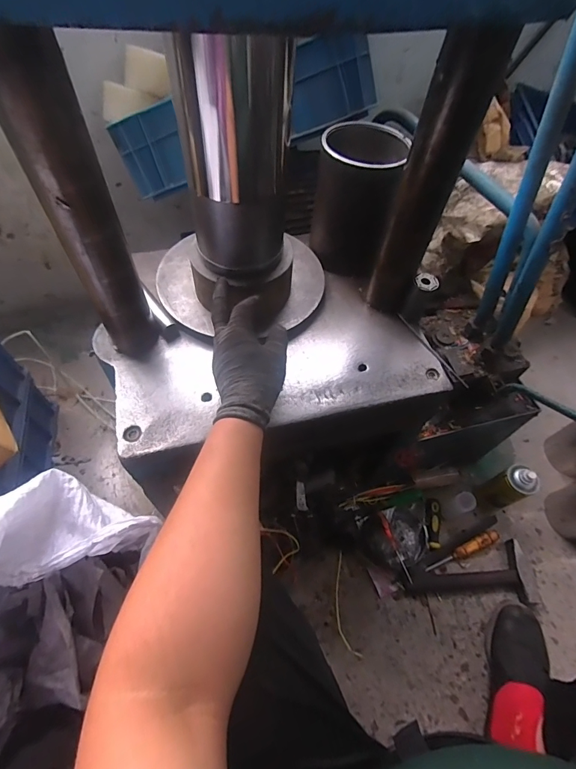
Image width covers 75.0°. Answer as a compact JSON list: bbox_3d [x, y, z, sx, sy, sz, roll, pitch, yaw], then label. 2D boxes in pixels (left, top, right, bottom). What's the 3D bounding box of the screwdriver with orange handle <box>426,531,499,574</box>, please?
[{"bbox_3d":[0.382,0.367,0.823,0.175,0.032,0.027,-18,60,-15],"label":"screwdriver with orange handle"}]

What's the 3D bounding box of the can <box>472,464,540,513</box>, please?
[{"bbox_3d":[0.472,0.231,0.832,0.055,0.181,0.074,-24,61,-18],"label":"can"}]

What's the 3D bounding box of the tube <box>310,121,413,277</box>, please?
[{"bbox_3d":[0.118,-0.291,0.594,0.128,0.181,0.128,2,57,-3],"label":"tube"}]

